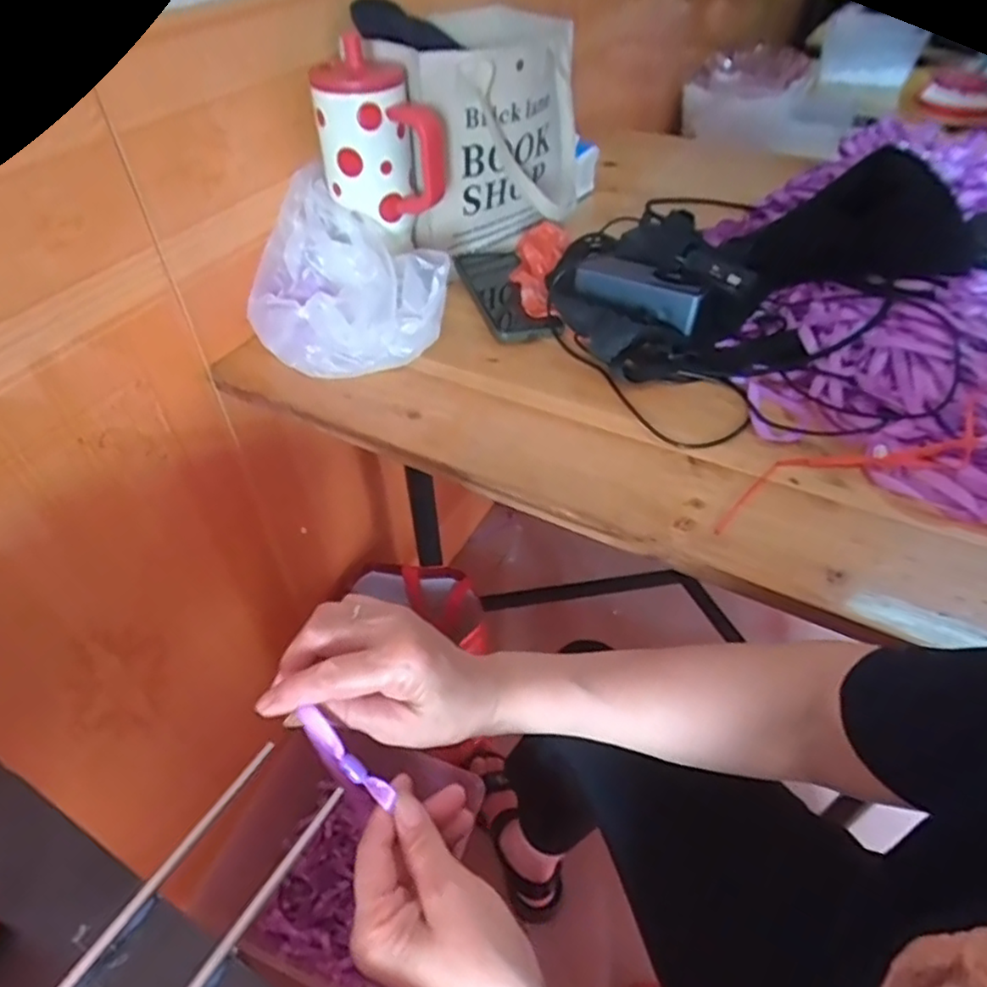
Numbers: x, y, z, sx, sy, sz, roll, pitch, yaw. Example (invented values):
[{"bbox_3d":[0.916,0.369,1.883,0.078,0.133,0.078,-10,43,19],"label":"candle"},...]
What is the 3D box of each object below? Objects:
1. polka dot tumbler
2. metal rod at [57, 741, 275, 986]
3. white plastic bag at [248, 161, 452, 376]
[{"bbox_3d":[-0.108,-0.334,0.621,0.108,0.143,0.098,-10,46,-8],"label":"polka dot tumbler"},{"bbox_3d":[-0.179,0.207,0.289,0.007,0.007,0.215,21,47,22],"label":"metal rod"},{"bbox_3d":[-0.142,-0.198,0.627,0.179,0.117,0.215,-12,44,-13],"label":"white plastic bag"}]

